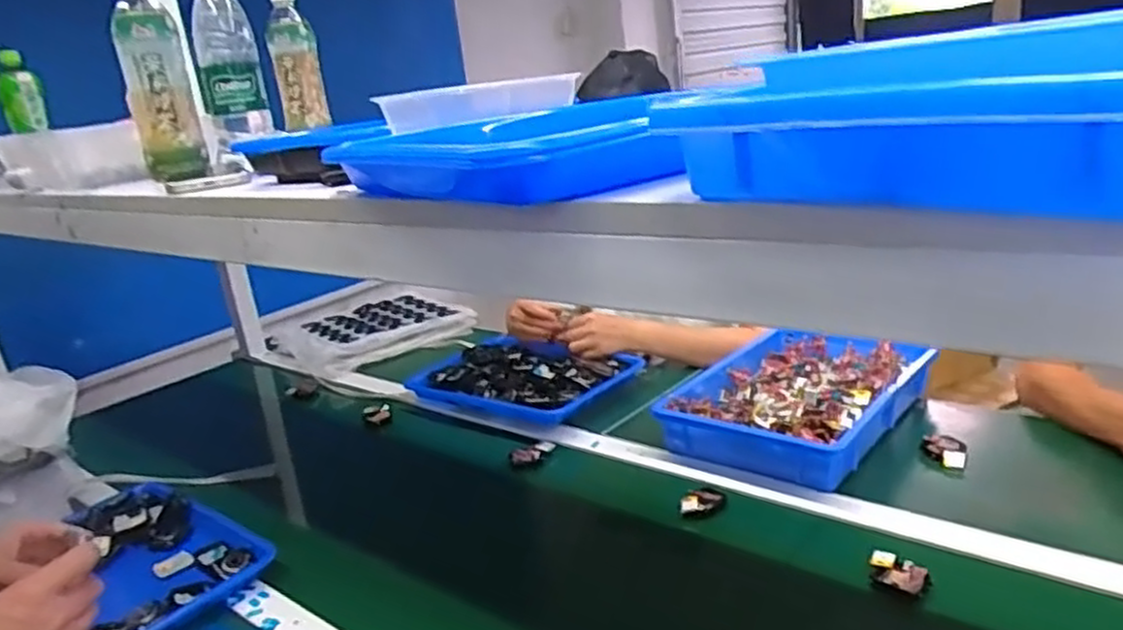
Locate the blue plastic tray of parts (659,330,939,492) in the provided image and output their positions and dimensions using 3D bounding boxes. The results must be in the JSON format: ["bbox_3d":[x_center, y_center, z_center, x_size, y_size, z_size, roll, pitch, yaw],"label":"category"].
[{"bbox_3d":[0.316,0.107,1.020,0.261,0.056,0.341,7,22,40],"label":"blue plastic tray of parts"}]

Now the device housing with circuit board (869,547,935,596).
[{"bbox_3d":[0.309,0.236,0.704,0.025,0.017,0.052,-21,21,-36],"label":"device housing with circuit board"}]

